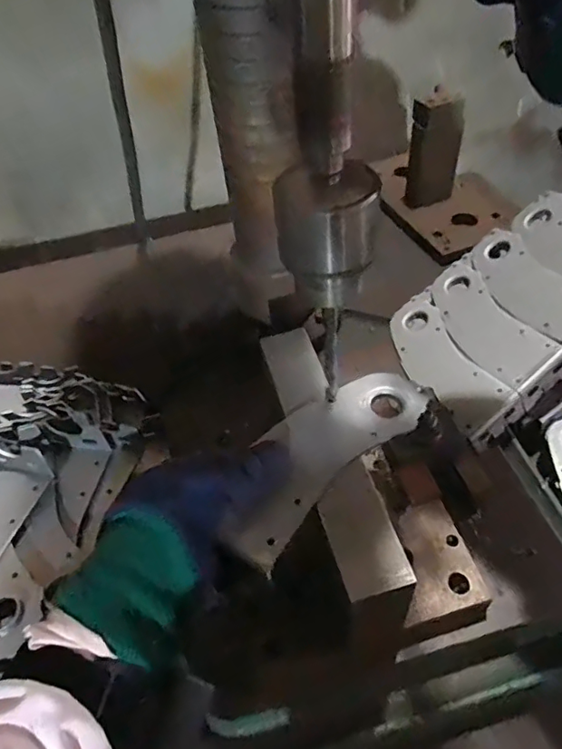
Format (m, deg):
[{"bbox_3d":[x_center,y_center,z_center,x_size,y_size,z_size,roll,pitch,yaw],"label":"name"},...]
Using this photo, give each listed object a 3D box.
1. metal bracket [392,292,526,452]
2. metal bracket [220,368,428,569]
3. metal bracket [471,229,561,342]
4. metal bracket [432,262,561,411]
[{"bbox_3d":[0.168,-0.010,0.533,0.065,0.023,0.182,-33,49,7],"label":"metal bracket"},{"bbox_3d":[0.026,0.052,0.347,0.071,0.015,0.165,31,58,27],"label":"metal bracket"},{"bbox_3d":[0.263,-0.086,0.543,0.069,0.044,0.187,-36,42,12],"label":"metal bracket"},{"bbox_3d":[0.215,-0.047,0.541,0.068,0.030,0.183,-33,46,6],"label":"metal bracket"}]

